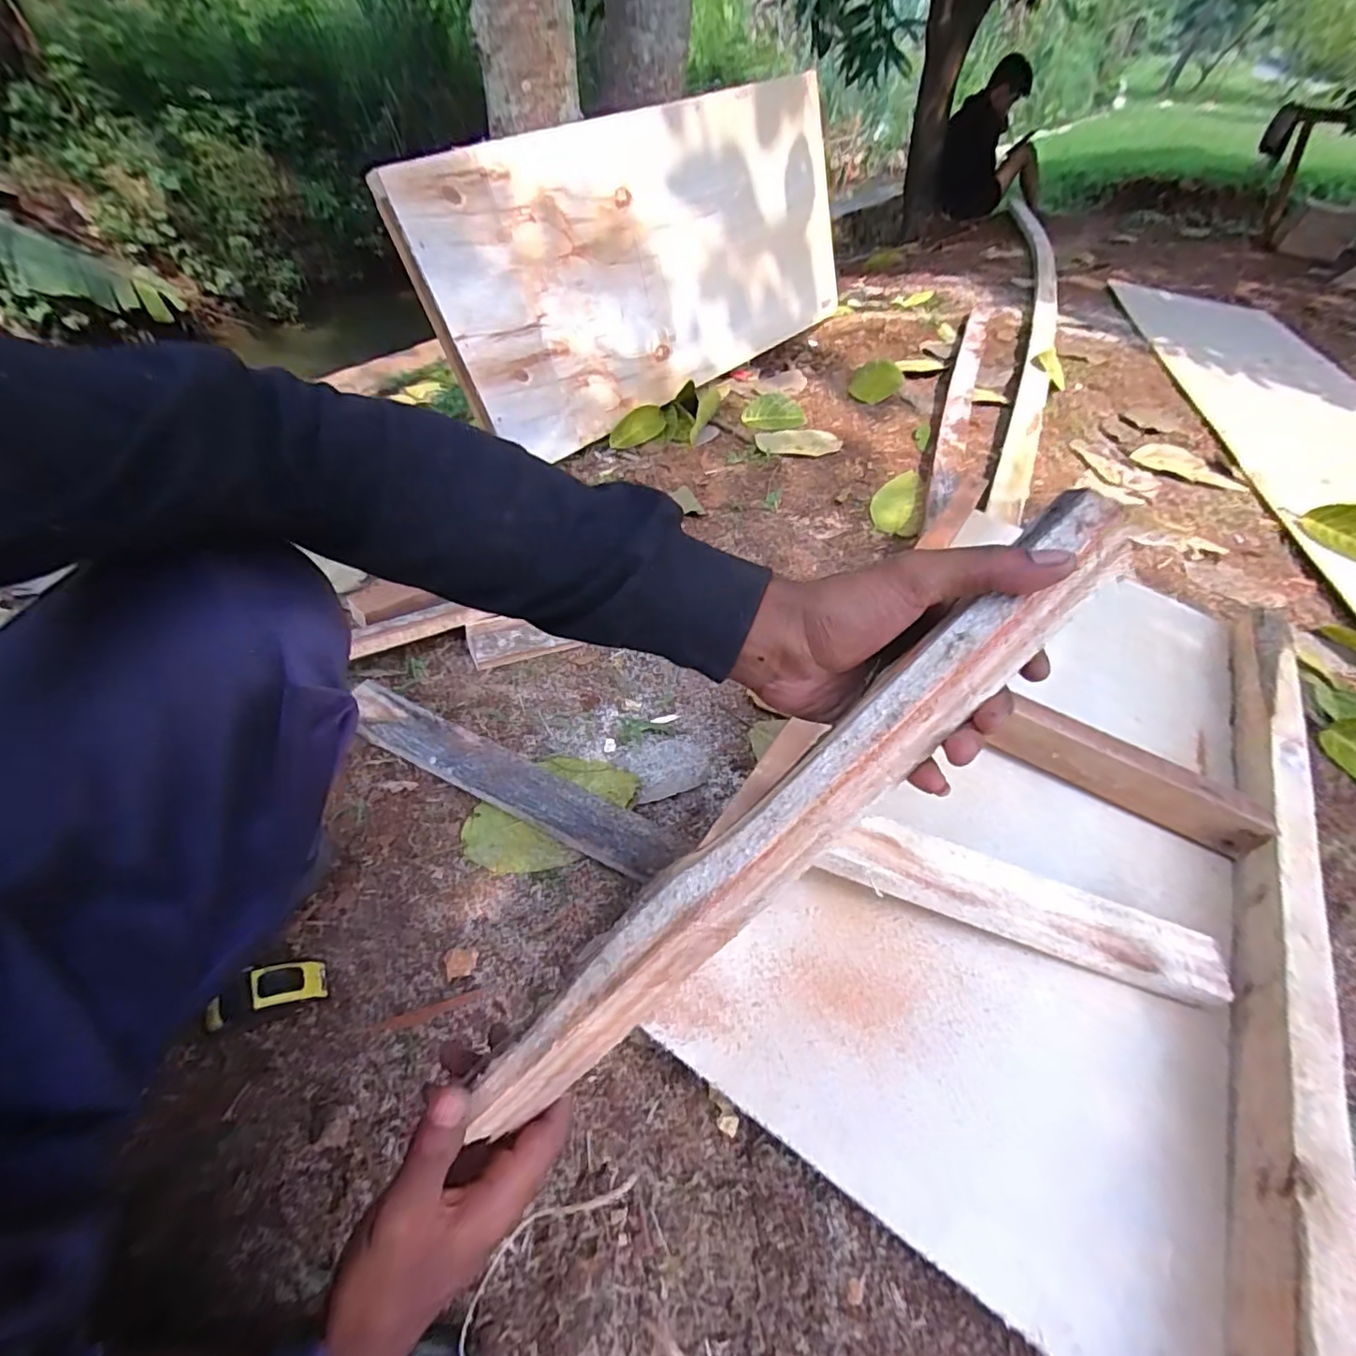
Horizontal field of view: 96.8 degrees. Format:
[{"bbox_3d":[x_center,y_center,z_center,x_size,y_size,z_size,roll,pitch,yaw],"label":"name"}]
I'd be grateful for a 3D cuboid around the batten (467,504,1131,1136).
[{"bbox_3d":[0.046,0.080,0.291,0.412,0.057,0.037,-46,60,8],"label":"batten"}]

